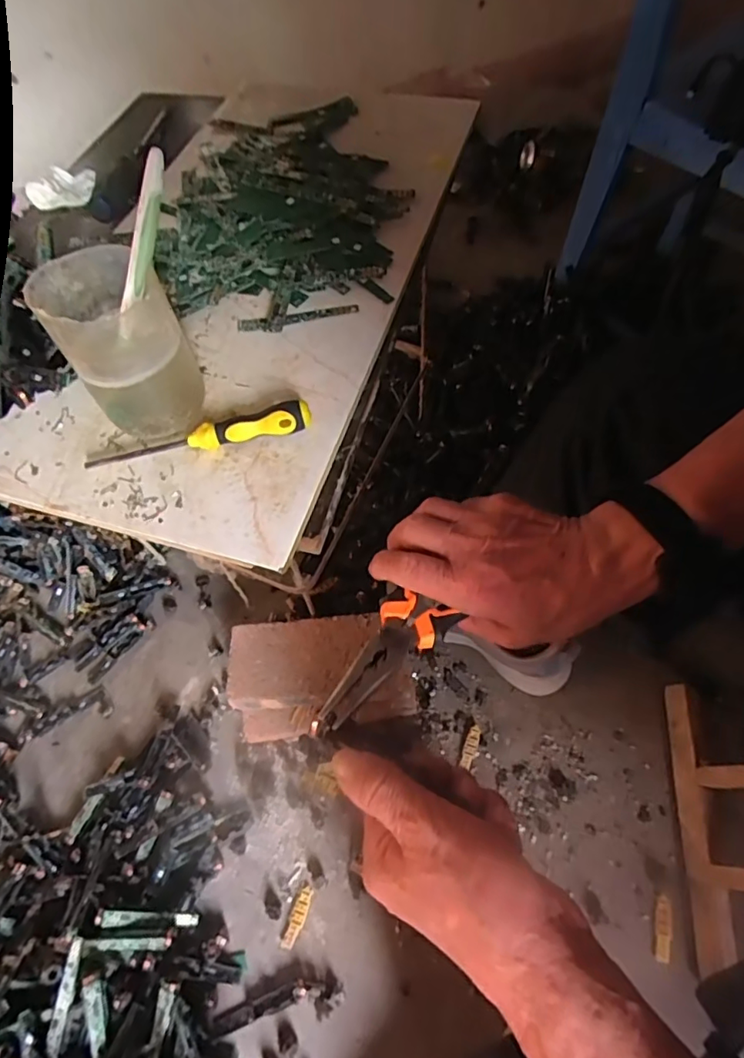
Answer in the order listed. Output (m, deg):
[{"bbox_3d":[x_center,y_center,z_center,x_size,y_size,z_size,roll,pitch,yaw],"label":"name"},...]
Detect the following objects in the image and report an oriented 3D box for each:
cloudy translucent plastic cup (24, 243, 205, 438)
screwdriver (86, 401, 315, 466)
[{"bbox_3d":[-0.166,-0.124,0.372,0.075,0.097,0.078,-2,59,4],"label":"cloudy translucent plastic cup"},{"bbox_3d":[-0.120,-0.065,0.384,0.154,0.023,0.017,-13,59,-3],"label":"screwdriver"}]

